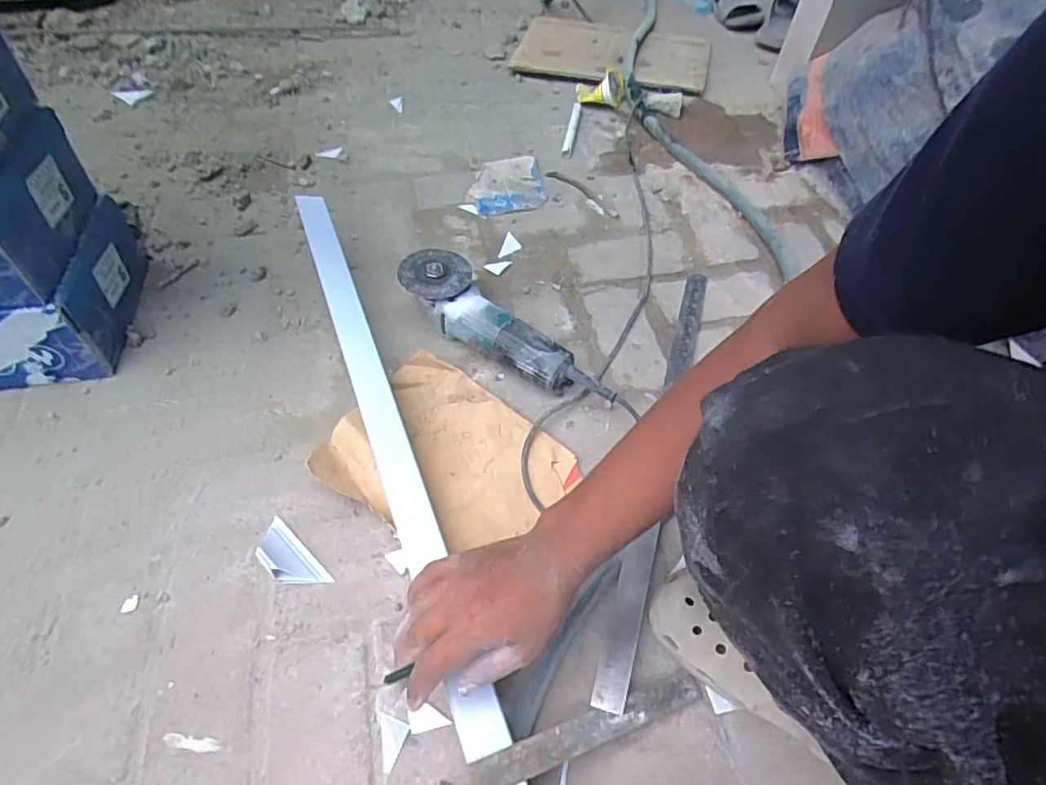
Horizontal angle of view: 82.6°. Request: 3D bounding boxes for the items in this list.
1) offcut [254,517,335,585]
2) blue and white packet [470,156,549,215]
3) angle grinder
[{"bbox_3d":[-0.253,0.174,0.635,0.042,0.026,0.099,-39,63,-24],"label":"offcut"},{"bbox_3d":[-0.027,-0.355,1.022,0.123,0.013,0.139,-8,55,-6],"label":"blue and white packet"},{"bbox_3d":[-0.018,-0.082,0.777,0.314,0.091,0.086,29,59,19],"label":"angle grinder"}]

